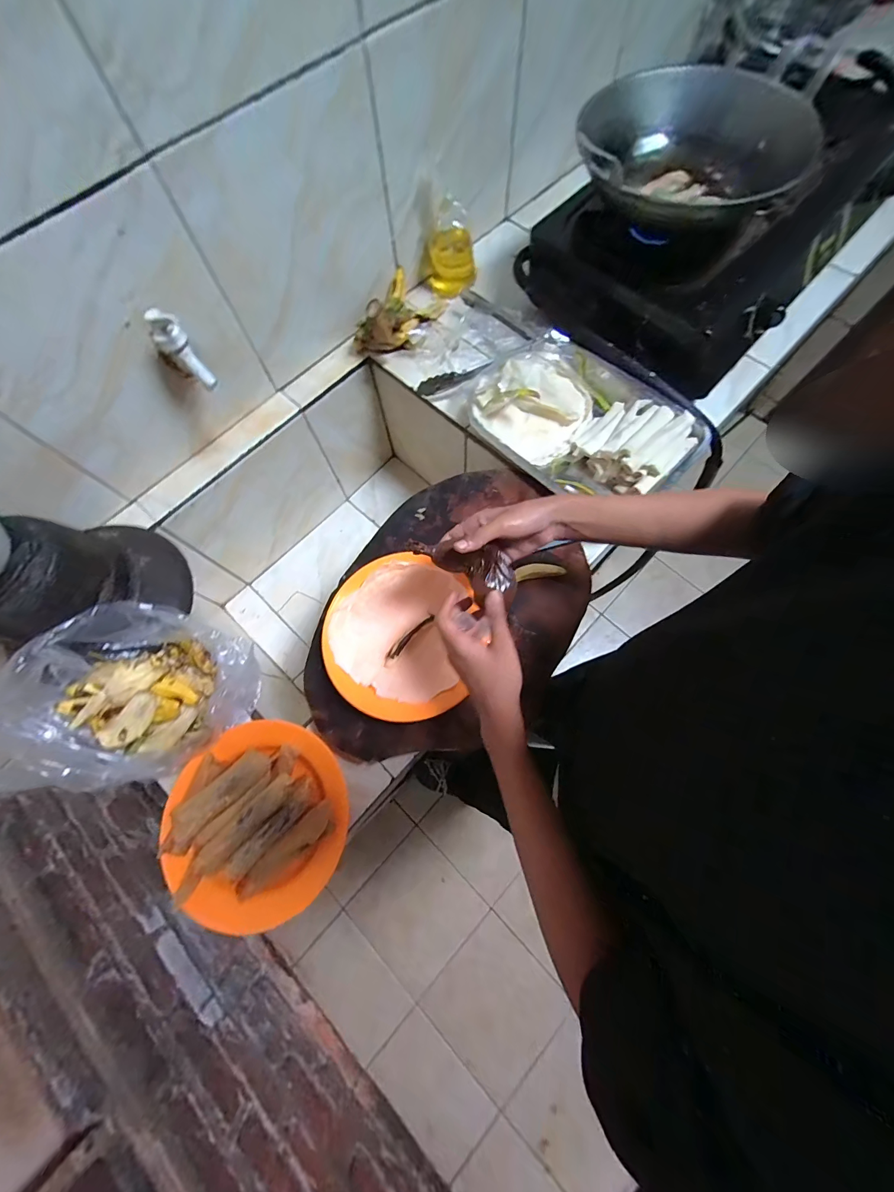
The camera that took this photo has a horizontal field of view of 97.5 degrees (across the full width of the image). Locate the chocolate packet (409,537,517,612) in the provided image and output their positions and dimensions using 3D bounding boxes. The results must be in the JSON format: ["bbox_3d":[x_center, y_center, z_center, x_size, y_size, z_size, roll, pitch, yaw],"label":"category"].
[{"bbox_3d":[0.016,-0.030,0.407,0.119,0.023,0.055,21,73,-5],"label":"chocolate packet"}]

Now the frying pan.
[{"bbox_3d":[0.340,-0.611,0.538,0.312,0.095,0.284,7,72,4],"label":"frying pan"}]

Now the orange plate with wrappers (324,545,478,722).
[{"bbox_3d":[-0.063,0.044,0.500,0.182,0.028,0.206,8,72,4],"label":"orange plate with wrappers"}]

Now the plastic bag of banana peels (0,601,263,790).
[{"bbox_3d":[-0.366,0.116,0.457,0.220,0.121,0.174,-37,74,-10],"label":"plastic bag of banana peels"}]

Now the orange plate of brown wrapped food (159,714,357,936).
[{"bbox_3d":[-0.216,0.252,0.444,0.188,0.076,0.202,-1,72,2],"label":"orange plate of brown wrapped food"}]

